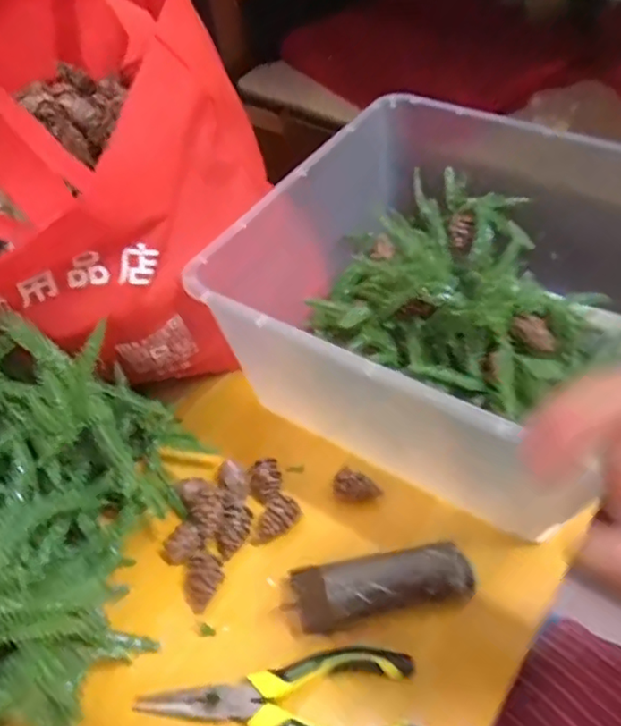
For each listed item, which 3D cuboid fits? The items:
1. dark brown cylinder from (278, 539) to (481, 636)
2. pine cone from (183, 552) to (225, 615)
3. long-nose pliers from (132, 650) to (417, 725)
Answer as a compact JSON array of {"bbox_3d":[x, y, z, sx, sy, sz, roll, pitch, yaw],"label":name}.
[{"bbox_3d":[0.042,0.143,0.380,0.115,0.028,0.037,-9,50,-3],"label":"dark brown cylinder"},{"bbox_3d":[-0.072,0.144,0.401,0.023,0.022,0.036,13,52,15],"label":"pine cone"},{"bbox_3d":[-0.019,0.198,0.346,0.157,0.022,0.054,-3,50,2],"label":"long-nose pliers"}]

